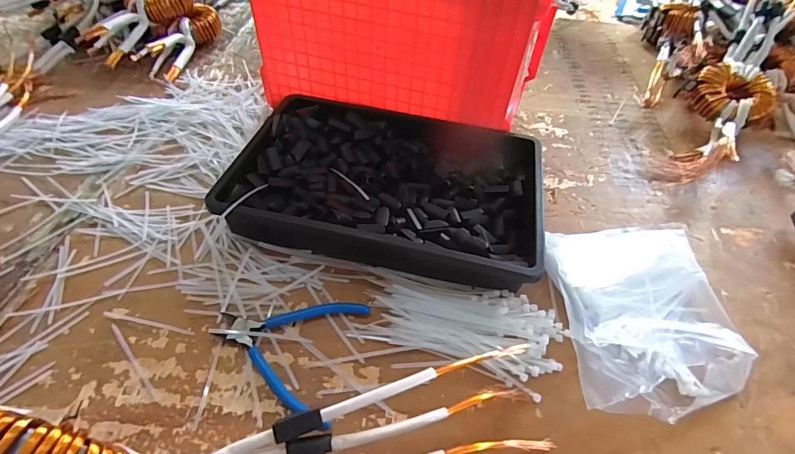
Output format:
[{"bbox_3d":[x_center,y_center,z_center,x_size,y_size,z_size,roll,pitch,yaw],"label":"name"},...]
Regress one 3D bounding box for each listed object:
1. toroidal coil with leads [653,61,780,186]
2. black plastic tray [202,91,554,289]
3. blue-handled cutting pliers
[{"bbox_3d":[0.514,-0.165,0.653,0.124,0.079,0.293,32,68,21],"label":"toroidal coil with leads"},{"bbox_3d":[-0.009,-0.059,0.530,0.371,0.060,0.265,10,48,4],"label":"black plastic tray"},{"bbox_3d":[-0.110,0.113,0.396,0.138,0.011,0.125,13,49,7],"label":"blue-handled cutting pliers"}]

